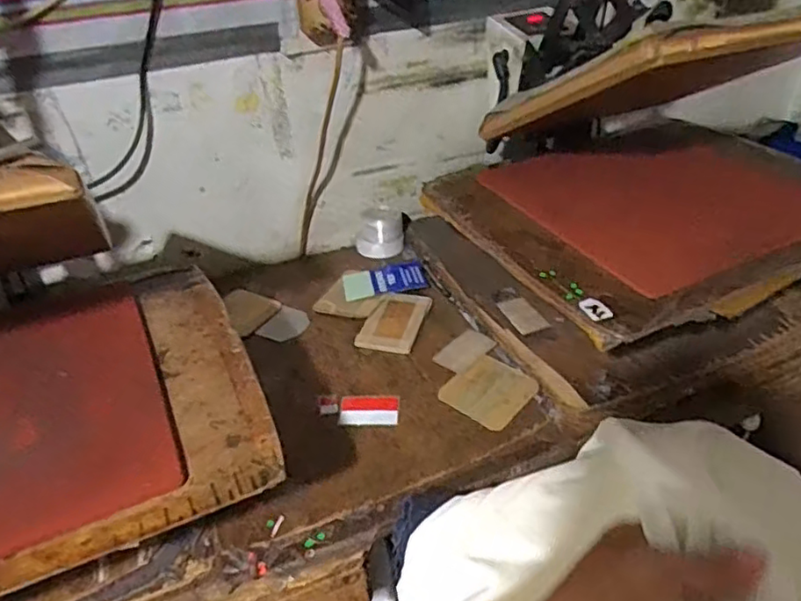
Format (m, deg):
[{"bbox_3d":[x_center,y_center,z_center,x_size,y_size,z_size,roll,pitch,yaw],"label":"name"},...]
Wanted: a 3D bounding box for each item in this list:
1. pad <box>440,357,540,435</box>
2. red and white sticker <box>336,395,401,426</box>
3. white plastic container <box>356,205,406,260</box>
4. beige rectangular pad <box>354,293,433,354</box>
[{"bbox_3d":[0.128,0.129,0.879,0.108,0.005,0.121,26,45,33],"label":"pad"},{"bbox_3d":[-0.043,0.153,0.860,0.082,0.004,0.050,-2,37,1],"label":"red and white sticker"},{"bbox_3d":[-0.041,-0.137,1.206,0.096,0.070,0.089,-1,37,2],"label":"white plastic container"},{"bbox_3d":[-0.007,0.033,1.012,0.088,0.009,0.155,9,38,16],"label":"beige rectangular pad"}]

